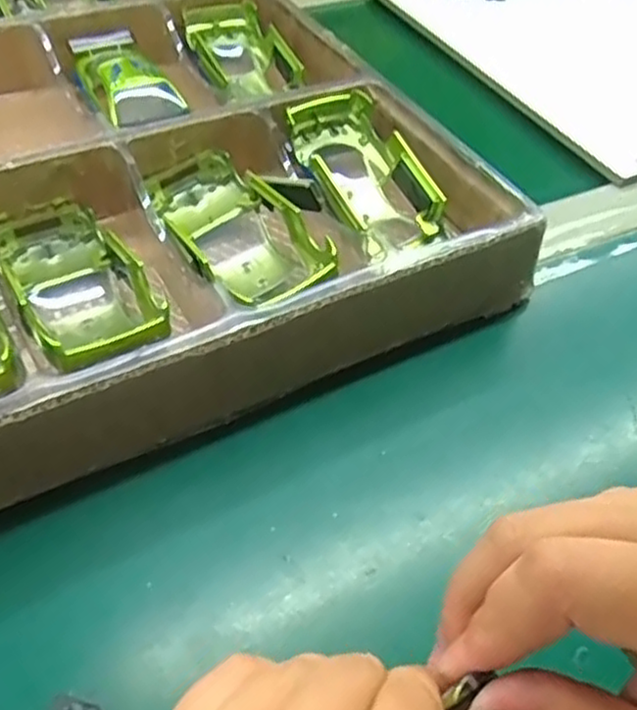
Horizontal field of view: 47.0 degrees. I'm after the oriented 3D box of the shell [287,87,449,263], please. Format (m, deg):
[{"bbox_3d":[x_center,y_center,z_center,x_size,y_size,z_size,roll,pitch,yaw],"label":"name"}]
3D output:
[{"bbox_3d":[0.022,-0.101,0.410,0.056,0.042,0.106,-29,74,-27],"label":"shell"}]

